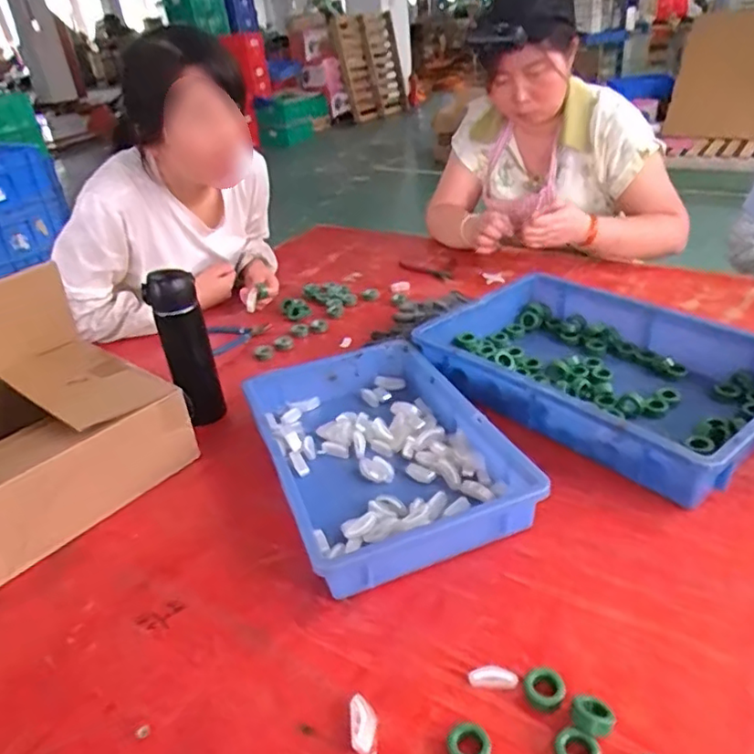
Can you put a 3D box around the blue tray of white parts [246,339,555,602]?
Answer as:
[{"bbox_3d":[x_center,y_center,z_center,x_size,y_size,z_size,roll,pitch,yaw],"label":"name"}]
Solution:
[{"bbox_3d":[-0.001,0.078,0.725,0.234,0.060,0.365,-15,32,-14],"label":"blue tray of white parts"}]

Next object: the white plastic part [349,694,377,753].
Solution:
[{"bbox_3d":[-0.010,0.267,0.462,0.020,0.008,0.048,-8,31,-3],"label":"white plastic part"}]

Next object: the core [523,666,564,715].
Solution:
[{"bbox_3d":[0.129,0.241,0.472,0.030,0.007,0.029,-4,31,3],"label":"core"}]

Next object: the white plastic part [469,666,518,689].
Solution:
[{"bbox_3d":[0.093,0.240,0.488,0.038,0.004,0.016,-2,31,7],"label":"white plastic part"}]

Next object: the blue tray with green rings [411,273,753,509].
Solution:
[{"bbox_3d":[0.293,-0.014,0.813,0.307,0.070,0.440,-24,35,-28],"label":"blue tray with green rings"}]

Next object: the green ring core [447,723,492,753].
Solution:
[{"bbox_3d":[0.067,0.270,0.444,0.031,0.009,0.032,-4,31,3],"label":"green ring core"}]

